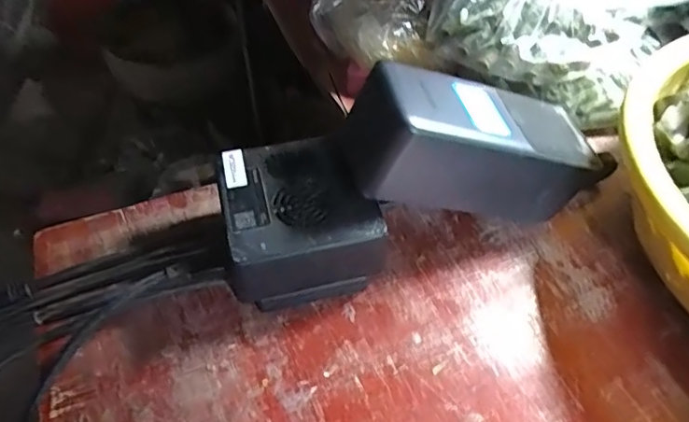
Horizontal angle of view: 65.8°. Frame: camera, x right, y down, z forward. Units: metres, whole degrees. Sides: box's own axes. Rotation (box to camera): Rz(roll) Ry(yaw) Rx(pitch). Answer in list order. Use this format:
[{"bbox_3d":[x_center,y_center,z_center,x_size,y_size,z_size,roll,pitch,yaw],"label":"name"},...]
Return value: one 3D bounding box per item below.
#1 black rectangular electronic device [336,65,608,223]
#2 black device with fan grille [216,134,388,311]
[{"bbox_3d":[0.068,-0.033,0.280,0.133,0.058,0.057,8,49,-19],"label":"black rectangular electronic device"},{"bbox_3d":[-0.021,0.007,0.283,0.080,0.056,0.074,-7,52,-5],"label":"black device with fan grille"}]

